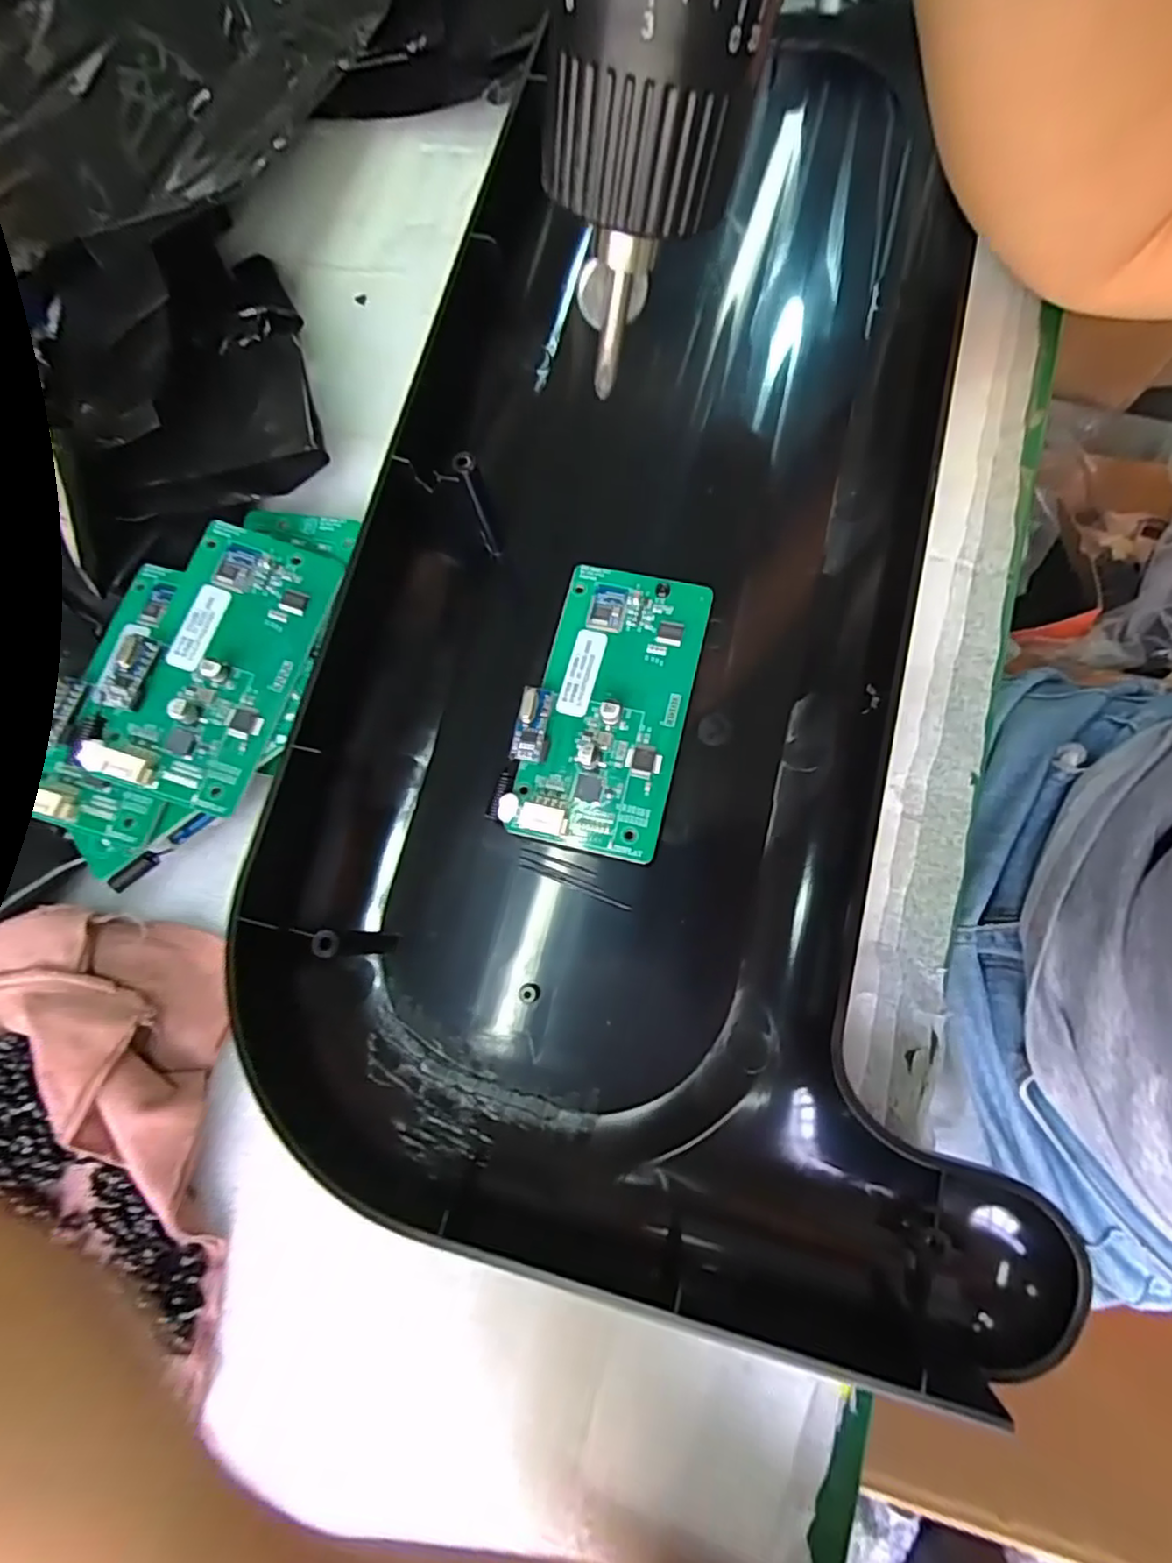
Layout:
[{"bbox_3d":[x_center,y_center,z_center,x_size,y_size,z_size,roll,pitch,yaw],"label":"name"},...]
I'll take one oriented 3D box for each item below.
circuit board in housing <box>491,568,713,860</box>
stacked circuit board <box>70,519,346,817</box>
[{"bbox_3d":[0.007,-0.025,0.219,0.050,0.008,0.093,13,79,8],"label":"circuit board in housing"},{"bbox_3d":[-0.121,-0.041,0.222,0.053,0.013,0.092,15,79,8],"label":"stacked circuit board"}]

